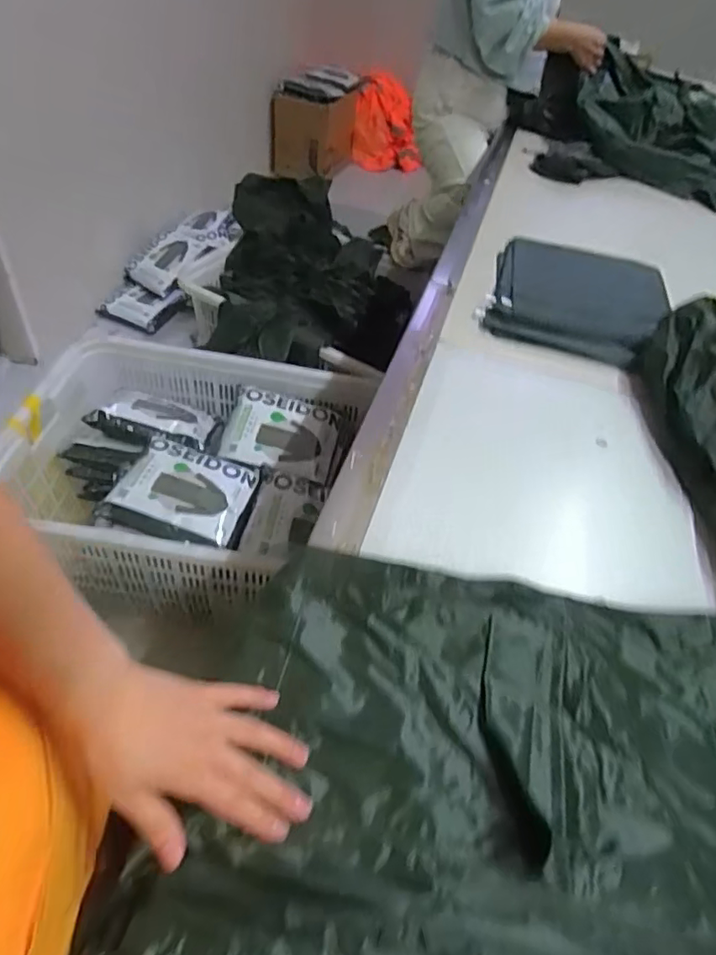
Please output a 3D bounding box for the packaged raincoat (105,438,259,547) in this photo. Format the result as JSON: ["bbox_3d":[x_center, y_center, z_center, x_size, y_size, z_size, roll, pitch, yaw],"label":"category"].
[{"bbox_3d":[-0.362,0.025,1.203,0.246,0.051,0.218,15,46,4],"label":"packaged raincoat"}]

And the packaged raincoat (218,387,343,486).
[{"bbox_3d":[-0.186,-0.109,1.364,0.267,0.055,0.221,10,45,0],"label":"packaged raincoat"}]

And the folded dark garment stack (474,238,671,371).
[{"bbox_3d":[0.363,-0.315,0.937,0.278,0.053,0.347,19,46,8],"label":"folded dark garment stack"}]

